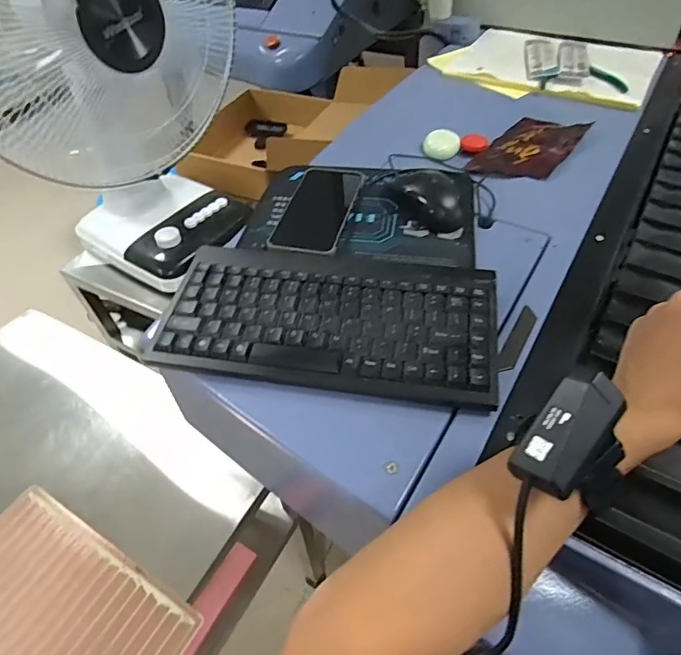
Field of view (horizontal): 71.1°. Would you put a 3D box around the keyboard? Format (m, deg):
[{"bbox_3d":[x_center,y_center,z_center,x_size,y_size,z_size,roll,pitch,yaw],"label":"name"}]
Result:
[{"bbox_3d":[-0.011,-0.009,0.431,0.292,0.026,0.153,7,49,9],"label":"keyboard"}]

